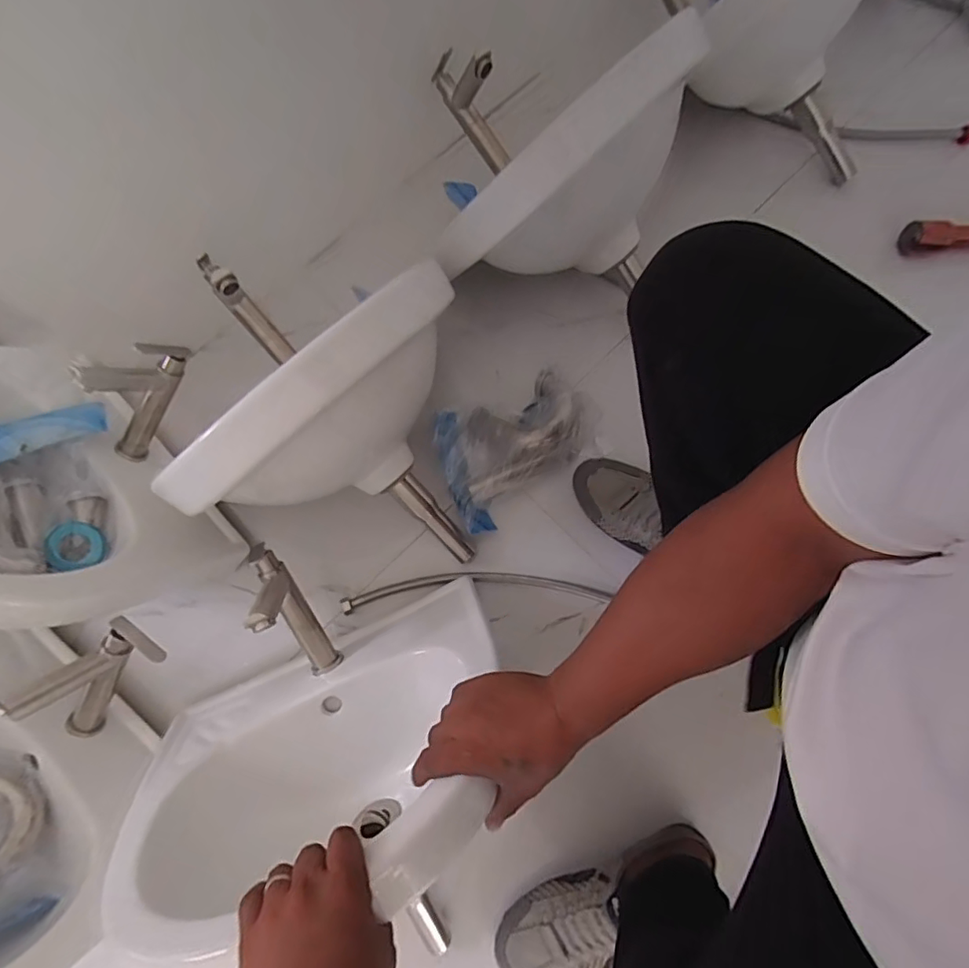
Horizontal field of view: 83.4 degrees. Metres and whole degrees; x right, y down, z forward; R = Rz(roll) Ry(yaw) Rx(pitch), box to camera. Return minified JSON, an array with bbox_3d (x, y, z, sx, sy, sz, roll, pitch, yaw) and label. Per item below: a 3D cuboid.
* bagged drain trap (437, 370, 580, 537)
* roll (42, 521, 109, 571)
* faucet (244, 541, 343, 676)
[{"bbox_3d":[0.038,-0.041,0.748,0.196,0.047,0.182,-18,77,-4],"label":"bagged drain trap"},{"bbox_3d":[-0.480,0.075,0.641,0.061,0.012,0.057,-7,105,-27],"label":"roll"},{"bbox_3d":[-0.224,0.157,0.631,0.049,0.090,0.168,-31,113,-7],"label":"faucet"}]

